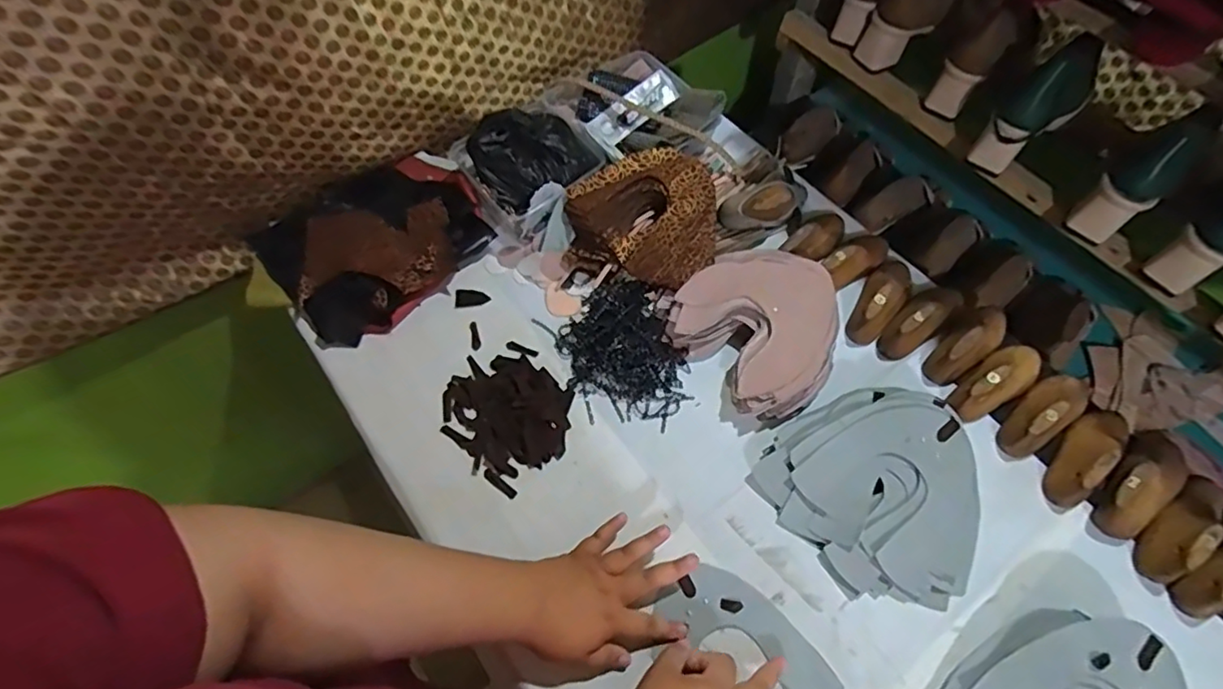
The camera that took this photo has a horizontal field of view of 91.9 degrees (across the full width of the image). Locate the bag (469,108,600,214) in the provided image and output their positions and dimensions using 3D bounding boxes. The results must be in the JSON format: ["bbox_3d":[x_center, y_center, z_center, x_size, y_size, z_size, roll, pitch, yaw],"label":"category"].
[{"bbox_3d":[-0.105,-0.253,0.776,0.151,0.070,0.135,-37,67,-19],"label":"bag"}]

